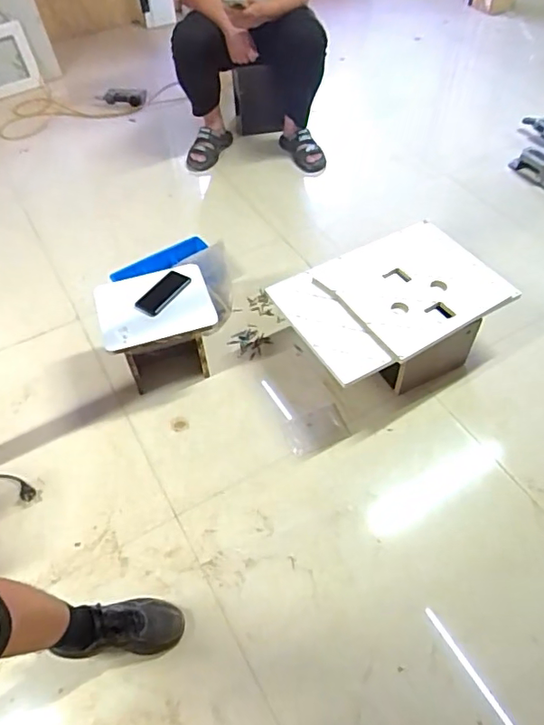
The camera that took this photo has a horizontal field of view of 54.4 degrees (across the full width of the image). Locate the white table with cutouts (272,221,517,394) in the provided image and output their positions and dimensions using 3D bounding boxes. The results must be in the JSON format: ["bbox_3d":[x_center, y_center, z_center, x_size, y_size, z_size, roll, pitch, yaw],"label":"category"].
[{"bbox_3d":[0.354,-0.135,1.615,0.604,0.243,0.411,-26,55,-17],"label":"white table with cutouts"}]

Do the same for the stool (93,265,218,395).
[{"bbox_3d":[-0.331,-0.093,1.598,0.309,0.259,0.281,-17,53,-11],"label":"stool"}]

